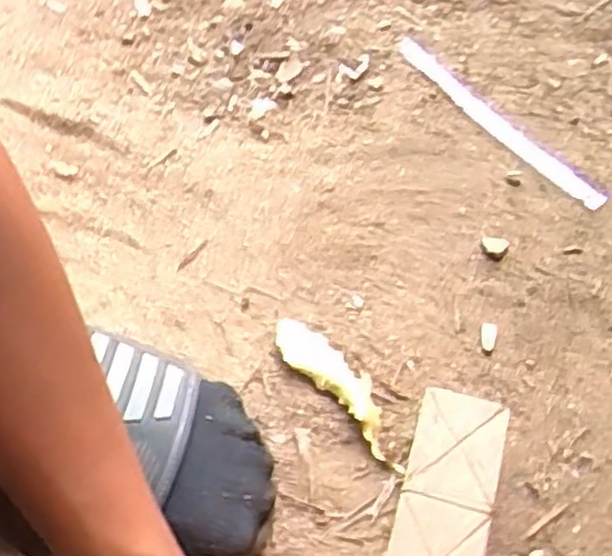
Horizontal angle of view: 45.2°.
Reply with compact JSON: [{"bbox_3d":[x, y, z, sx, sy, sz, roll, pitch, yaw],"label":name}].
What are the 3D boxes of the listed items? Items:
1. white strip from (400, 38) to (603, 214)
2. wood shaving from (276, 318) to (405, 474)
[{"bbox_3d":[0.153,-0.132,0.607,0.028,0.007,0.223,-31,63,-25],"label":"white strip"},{"bbox_3d":[0.024,0.068,0.475,0.032,0.016,0.122,-38,68,-22],"label":"wood shaving"}]

